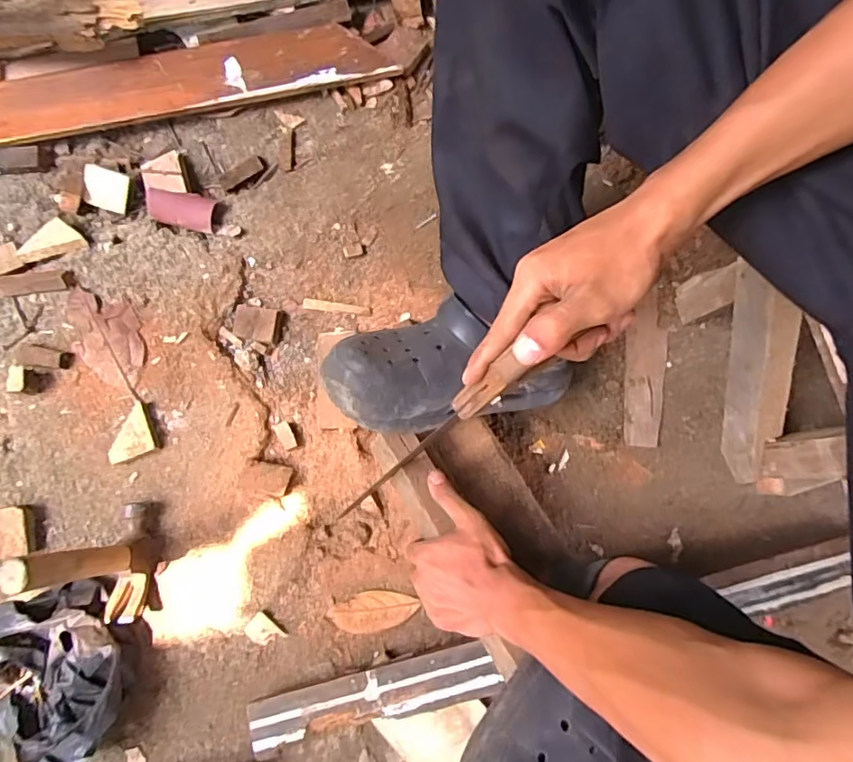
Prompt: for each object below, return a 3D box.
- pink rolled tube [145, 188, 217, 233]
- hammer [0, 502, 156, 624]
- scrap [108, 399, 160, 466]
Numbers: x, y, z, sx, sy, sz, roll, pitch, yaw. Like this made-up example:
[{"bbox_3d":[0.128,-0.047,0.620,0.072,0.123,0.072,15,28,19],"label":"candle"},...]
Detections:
[{"bbox_3d":[-0.325,-0.227,0.732,0.094,0.016,0.043,12,80,3],"label":"pink rolled tube"},{"bbox_3d":[-0.332,0.186,0.542,0.032,0.231,0.120,2,79,1],"label":"hammer"},{"bbox_3d":[-0.359,0.064,0.675,0.055,0.021,0.059,-21,80,-3],"label":"scrap"}]

